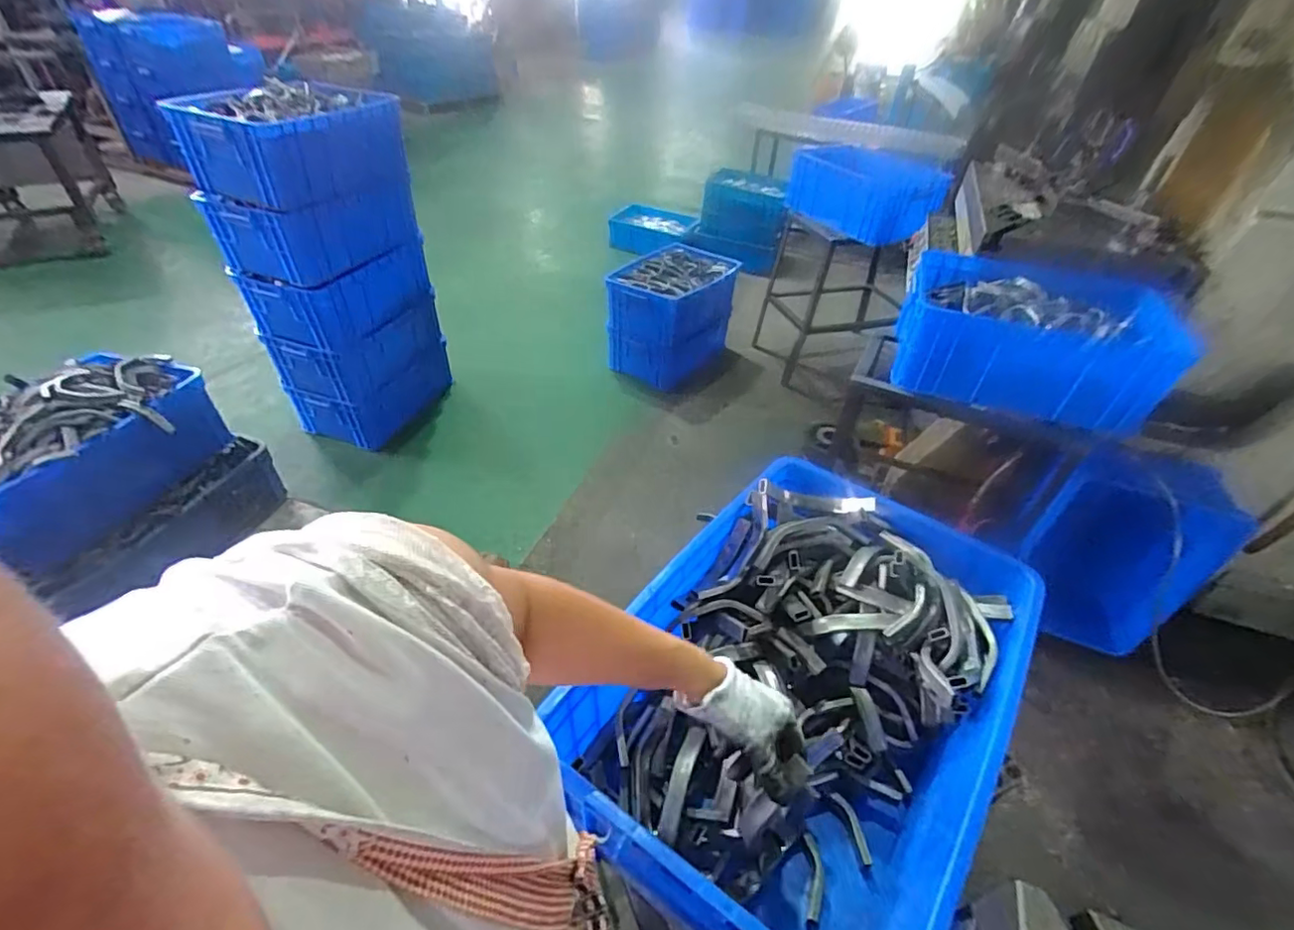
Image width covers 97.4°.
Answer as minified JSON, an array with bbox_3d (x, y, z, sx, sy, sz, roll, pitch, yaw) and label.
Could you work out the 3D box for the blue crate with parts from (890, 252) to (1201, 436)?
[{"bbox_3d":[0.852,-0.297,1.300,0.495,0.212,0.363,19,44,16],"label":"blue crate with parts"}]

